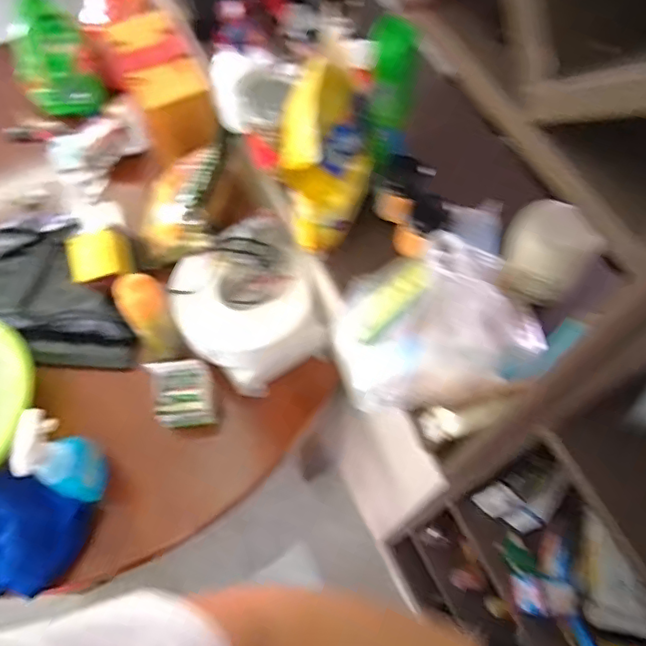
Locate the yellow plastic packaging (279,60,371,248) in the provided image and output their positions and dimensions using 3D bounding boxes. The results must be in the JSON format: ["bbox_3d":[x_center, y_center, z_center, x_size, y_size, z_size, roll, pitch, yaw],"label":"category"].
[{"bbox_3d":[0.009,-0.228,0.778,0.115,0.239,0.142,4,64,1],"label":"yellow plastic packaging"}]

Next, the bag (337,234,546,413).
[{"bbox_3d":[0.126,-0.010,0.736,0.206,0.157,0.215,-11,65,-6],"label":"bag"}]

